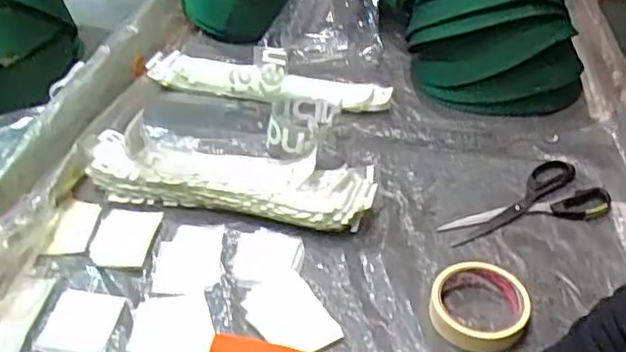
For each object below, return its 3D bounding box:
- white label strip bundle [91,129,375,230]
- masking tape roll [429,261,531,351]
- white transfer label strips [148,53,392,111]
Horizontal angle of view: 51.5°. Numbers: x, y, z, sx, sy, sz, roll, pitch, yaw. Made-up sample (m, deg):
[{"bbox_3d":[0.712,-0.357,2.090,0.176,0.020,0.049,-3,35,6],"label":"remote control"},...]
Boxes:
[{"bbox_3d":[-0.097,-0.006,0.764,0.342,0.049,0.116,7,40,9],"label":"white label strip bundle"},{"bbox_3d":[0.158,0.124,0.626,0.088,0.030,0.086,-1,40,0],"label":"masking tape roll"},{"bbox_3d":[-0.069,-0.131,0.914,0.352,0.043,0.066,8,41,11],"label":"white transfer label strips"}]

